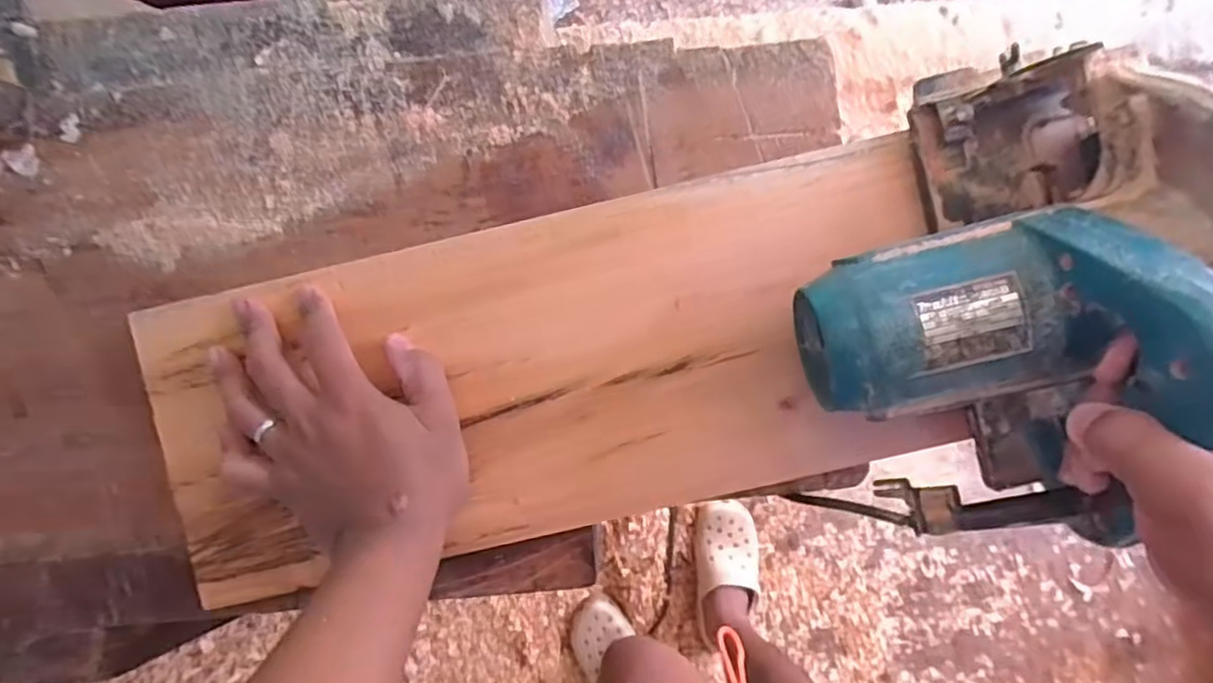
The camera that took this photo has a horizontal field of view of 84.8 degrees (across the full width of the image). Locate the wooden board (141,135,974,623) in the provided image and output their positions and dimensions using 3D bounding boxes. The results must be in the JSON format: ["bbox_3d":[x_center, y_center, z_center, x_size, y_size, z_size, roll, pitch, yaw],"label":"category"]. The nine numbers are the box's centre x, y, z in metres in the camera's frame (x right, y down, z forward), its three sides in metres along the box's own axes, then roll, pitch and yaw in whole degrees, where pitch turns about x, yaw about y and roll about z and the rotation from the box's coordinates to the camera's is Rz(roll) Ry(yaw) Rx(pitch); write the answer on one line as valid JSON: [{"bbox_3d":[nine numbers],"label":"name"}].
[{"bbox_3d":[-0.041,0.023,0.422,0.492,0.030,0.200,-14,94,2],"label":"wooden board"}]

